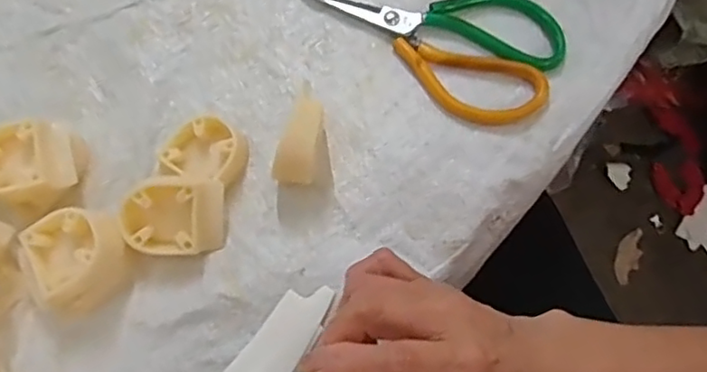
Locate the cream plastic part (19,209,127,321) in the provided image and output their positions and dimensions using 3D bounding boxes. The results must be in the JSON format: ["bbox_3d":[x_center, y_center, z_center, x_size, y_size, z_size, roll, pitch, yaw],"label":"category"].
[{"bbox_3d":[-0.166,0.044,0.370,0.062,0.040,0.055,-25,72,-8],"label":"cream plastic part"}]

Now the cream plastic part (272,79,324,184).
[{"bbox_3d":[-0.032,-0.032,0.386,0.023,0.021,0.062,14,94,5],"label":"cream plastic part"}]

